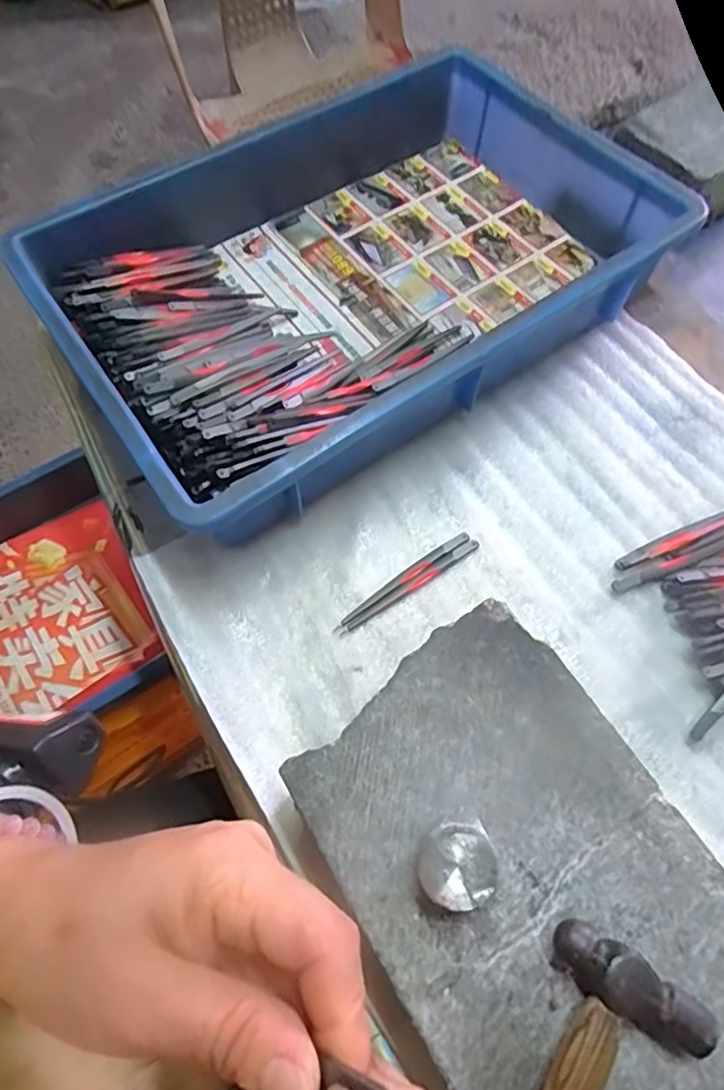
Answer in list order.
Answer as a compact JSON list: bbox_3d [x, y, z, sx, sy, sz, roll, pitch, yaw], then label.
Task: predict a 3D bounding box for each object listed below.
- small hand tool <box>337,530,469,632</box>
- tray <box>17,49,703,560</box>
[{"bbox_3d":[0.026,0.023,0.392,0.108,0.005,0.008,-33,69,-15],"label":"small hand tool"},{"bbox_3d":[-0.002,-0.216,0.463,0.437,0.079,0.291,-33,69,-15],"label":"tray"}]

